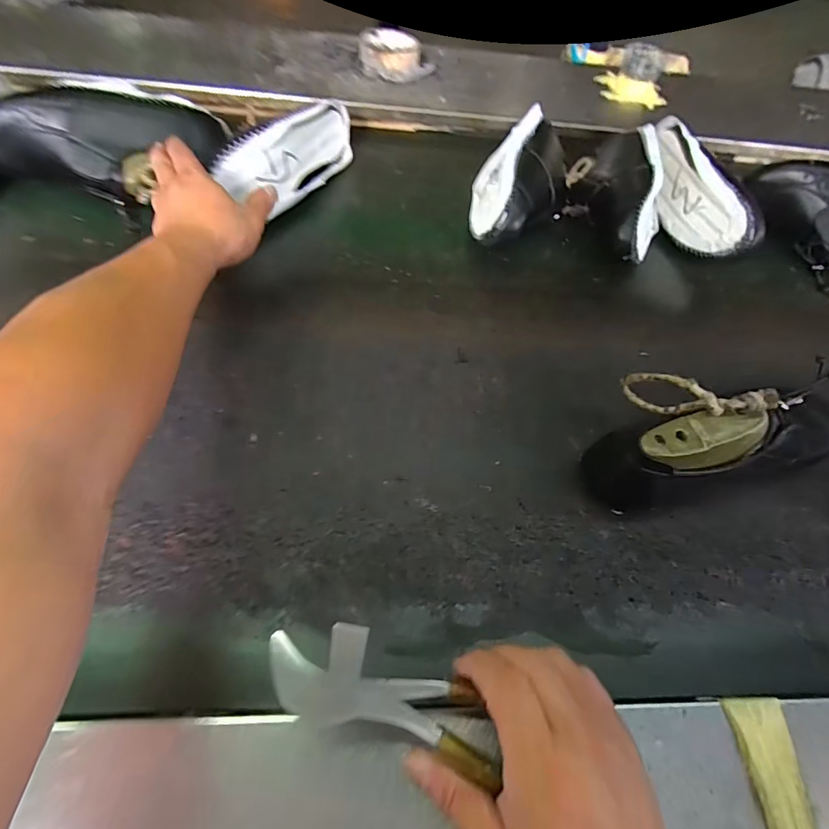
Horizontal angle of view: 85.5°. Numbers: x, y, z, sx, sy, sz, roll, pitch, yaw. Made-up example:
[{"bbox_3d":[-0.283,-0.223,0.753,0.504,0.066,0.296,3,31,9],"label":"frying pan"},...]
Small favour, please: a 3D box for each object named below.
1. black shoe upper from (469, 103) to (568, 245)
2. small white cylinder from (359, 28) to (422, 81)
[{"bbox_3d":[0.123,-0.272,0.533,0.105,0.076,0.209,20,59,6],"label":"black shoe upper"},{"bbox_3d":[-0.036,-0.522,0.658,0.089,0.032,0.088,4,59,-4],"label":"small white cylinder"}]

